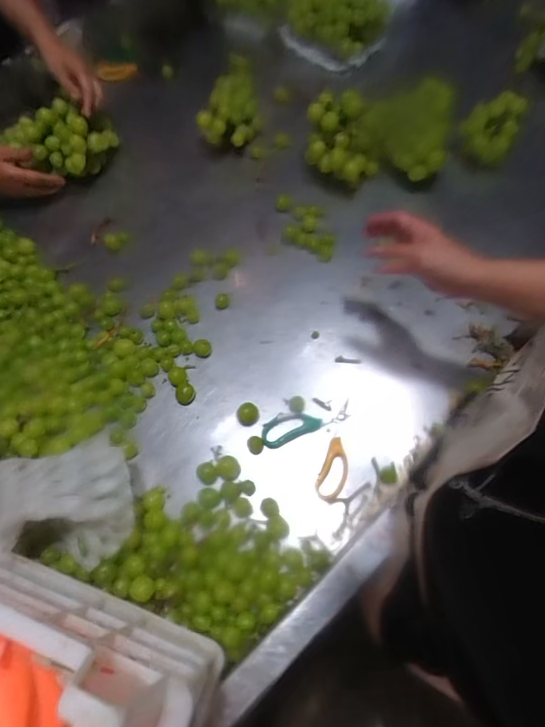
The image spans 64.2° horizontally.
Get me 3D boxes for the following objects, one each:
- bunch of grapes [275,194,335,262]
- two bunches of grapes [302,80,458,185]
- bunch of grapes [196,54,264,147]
[{"bbox_3d":[0.053,-0.223,0.713,0.074,0.030,0.127,-13,65,-1],"label":"bunch of grapes"},{"bbox_3d":[0.163,-0.368,0.695,0.228,0.091,0.112,-4,65,3],"label":"two bunches of grapes"},{"bbox_3d":[-0.071,-0.443,0.743,0.118,0.117,0.066,-37,68,-12],"label":"bunch of grapes"}]

